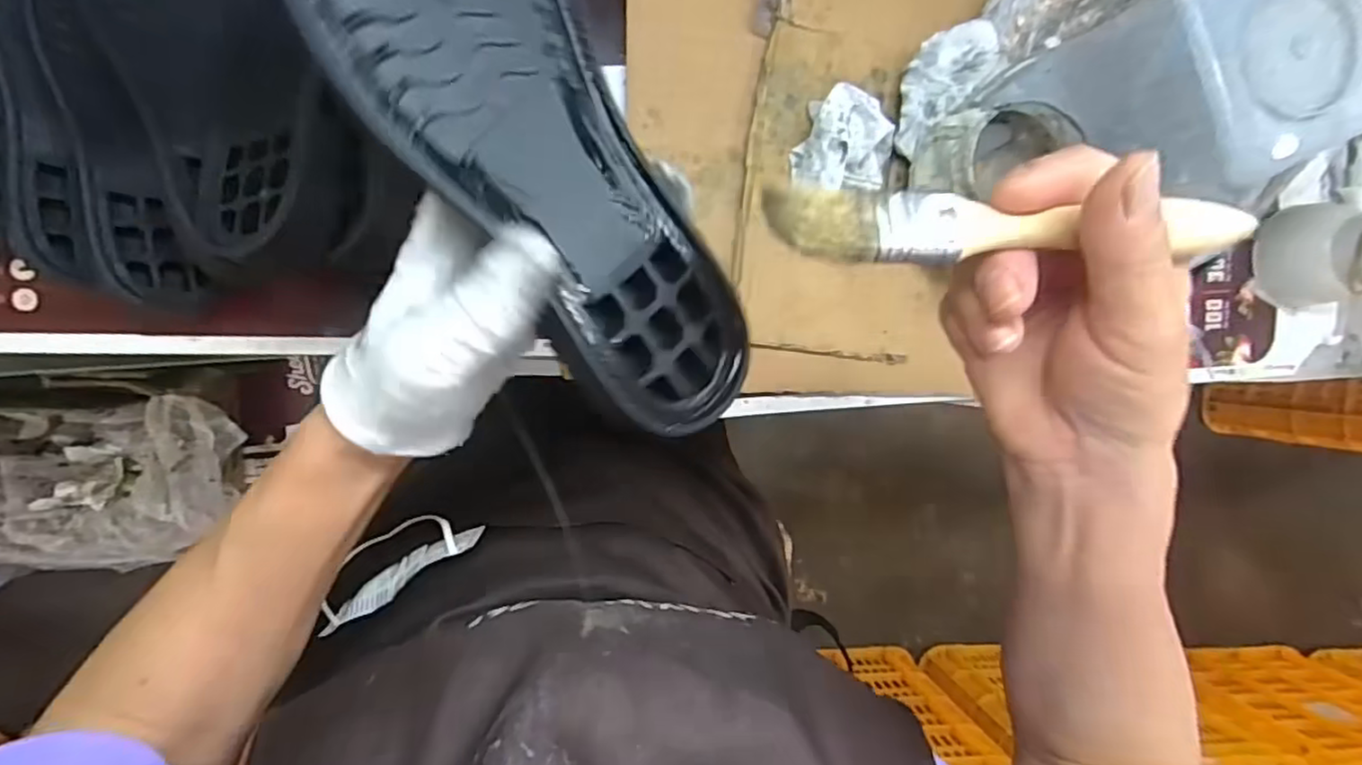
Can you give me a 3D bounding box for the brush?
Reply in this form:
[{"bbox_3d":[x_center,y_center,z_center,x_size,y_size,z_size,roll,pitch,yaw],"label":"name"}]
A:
[{"bbox_3d":[0.098,-0.046,0.196,0.145,0.011,0.021,0,94,-5],"label":"brush"}]

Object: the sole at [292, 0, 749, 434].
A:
[{"bbox_3d":[-0.052,-0.078,0.211,0.076,0.030,0.217,-39,106,-24],"label":"sole"}]

